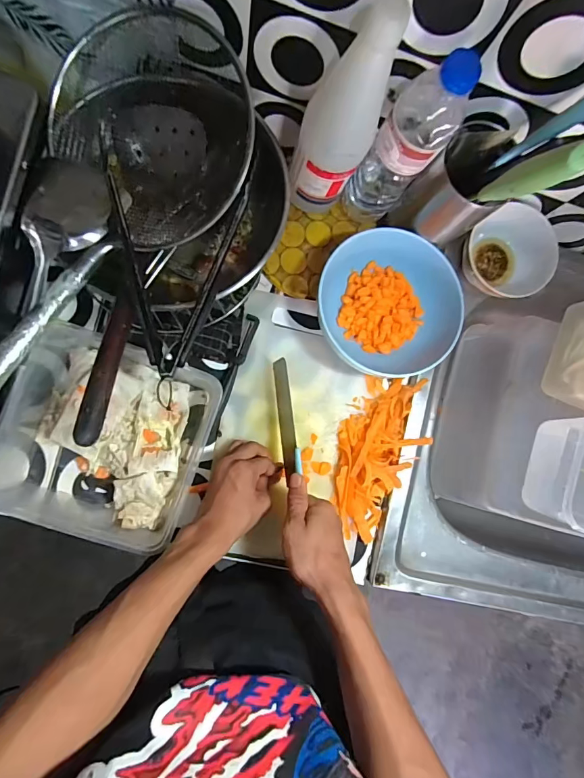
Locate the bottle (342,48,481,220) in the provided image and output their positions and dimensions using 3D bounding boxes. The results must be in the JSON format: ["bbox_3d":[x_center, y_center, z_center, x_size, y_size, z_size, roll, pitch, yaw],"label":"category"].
[{"bbox_3d":[0.112,-0.244,0.426,0.059,0.221,0.057,0,87,-9],"label":"bottle"}]

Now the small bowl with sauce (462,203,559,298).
[{"bbox_3d":[0.272,-0.171,0.525,0.091,0.062,0.107,-13,89,-10],"label":"small bowl with sauce"}]

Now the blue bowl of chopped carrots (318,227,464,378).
[{"bbox_3d":[0.112,-0.104,0.506,0.166,0.074,0.158,0,87,-9],"label":"blue bowl of chopped carrots"}]

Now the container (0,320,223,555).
[{"bbox_3d":[-0.203,0.059,0.457,0.200,0.061,0.215,21,84,-8],"label":"container"}]

